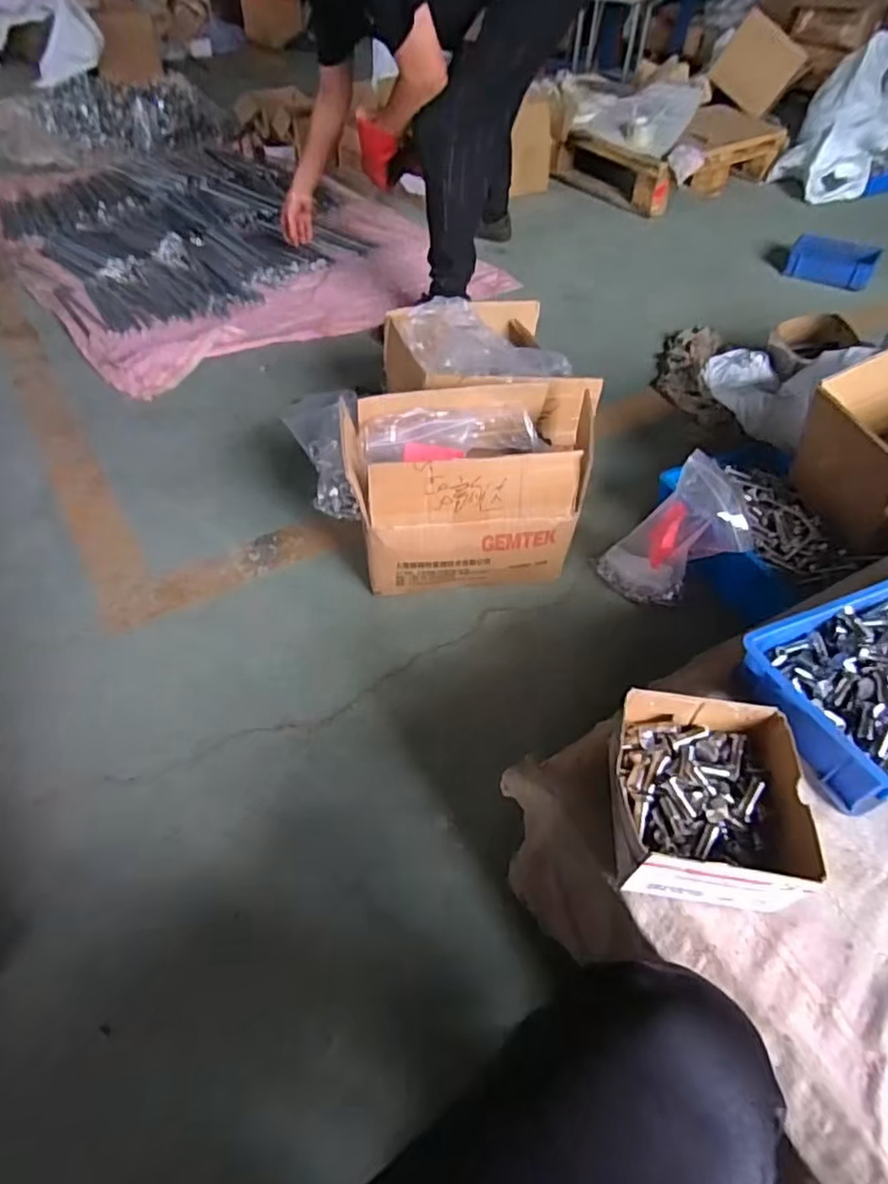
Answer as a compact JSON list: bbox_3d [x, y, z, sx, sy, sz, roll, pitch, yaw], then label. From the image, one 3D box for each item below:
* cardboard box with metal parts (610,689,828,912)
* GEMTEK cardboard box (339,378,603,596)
[{"bbox_3d":[0.211,0.173,0.526,0.136,0.083,0.146,8,49,7],"label":"cardboard box with metal parts"},{"bbox_3d":[0.069,-0.192,1.114,0.454,0.249,0.291,-5,51,-6],"label":"GEMTEK cardboard box"}]

